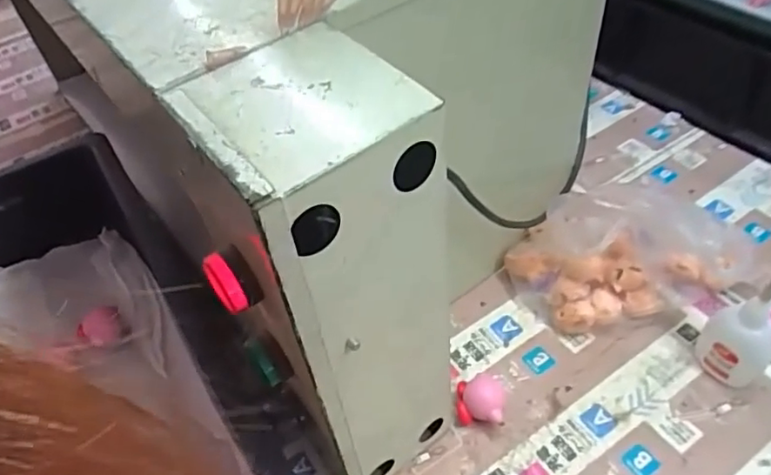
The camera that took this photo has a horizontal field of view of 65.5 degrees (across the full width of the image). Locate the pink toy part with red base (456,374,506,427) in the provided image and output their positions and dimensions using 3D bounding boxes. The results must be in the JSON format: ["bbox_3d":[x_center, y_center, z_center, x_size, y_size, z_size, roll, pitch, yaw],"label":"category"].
[{"bbox_3d":[0.067,0.116,0.423,0.033,0.023,0.032,-3,48,4],"label":"pink toy part with red base"}]

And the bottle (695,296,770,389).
[{"bbox_3d":[0.246,0.065,0.412,0.043,0.079,0.036,30,57,29],"label":"bottle"}]

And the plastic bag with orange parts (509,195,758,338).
[{"bbox_3d":[0.187,0.011,0.460,0.171,0.097,0.082,-7,47,0],"label":"plastic bag with orange parts"}]

